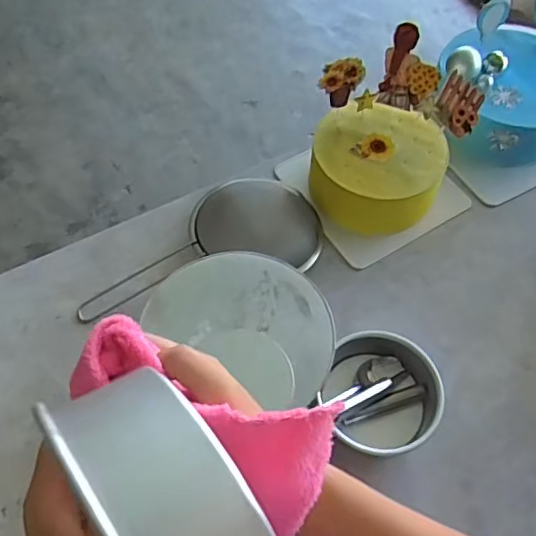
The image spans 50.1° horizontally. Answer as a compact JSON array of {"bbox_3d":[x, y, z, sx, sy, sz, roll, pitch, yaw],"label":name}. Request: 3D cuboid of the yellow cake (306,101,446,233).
[{"bbox_3d":[0.144,-0.134,0.776,0.170,0.088,0.143,11,60,6],"label":"yellow cake"}]

